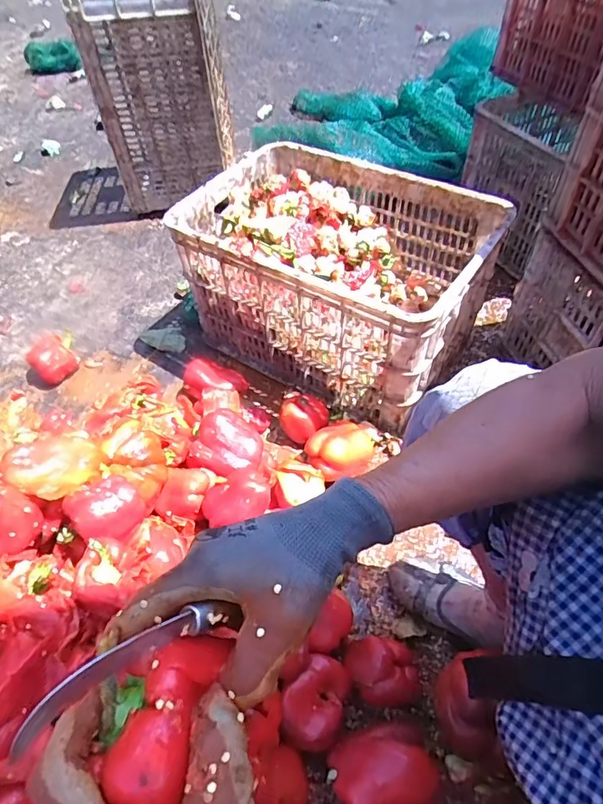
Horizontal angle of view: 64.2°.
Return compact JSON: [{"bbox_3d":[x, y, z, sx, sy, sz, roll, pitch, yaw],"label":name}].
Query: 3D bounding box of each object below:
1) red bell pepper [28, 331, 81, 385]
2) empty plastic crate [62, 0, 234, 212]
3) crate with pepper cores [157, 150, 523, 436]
[{"bbox_3d":[-0.523,-0.087,1.016,0.092,0.072,0.087,-23,54,-13],"label":"red bell pepper"},{"bbox_3d":[-0.362,-0.817,1.265,0.295,0.485,0.276,1,53,5],"label":"empty plastic crate"},{"bbox_3d":[0.068,-0.234,0.948,0.517,0.307,0.355,28,59,23],"label":"crate with pepper cores"}]

